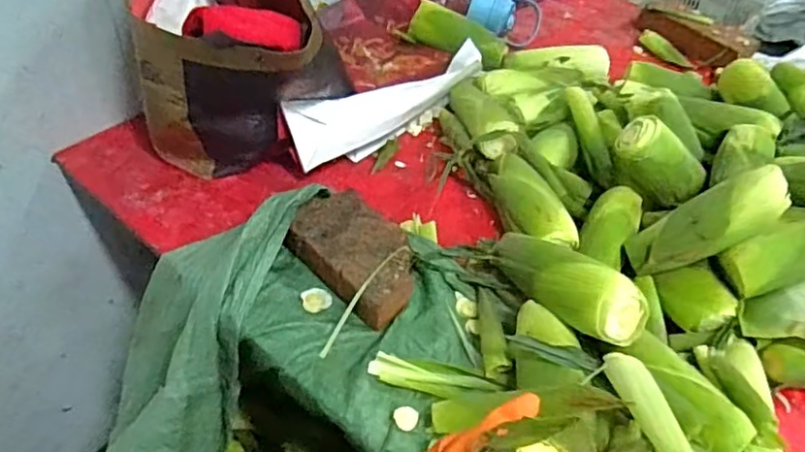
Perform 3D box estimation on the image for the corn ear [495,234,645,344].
[{"bbox_3d":[0.175,0.059,0.699,0.061,0.079,0.191,-29,39,-29],"label":"corn ear"}]

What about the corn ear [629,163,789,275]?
[{"bbox_3d":[0.365,0.000,0.741,0.192,0.051,0.062,-33,43,18],"label":"corn ear"}]

